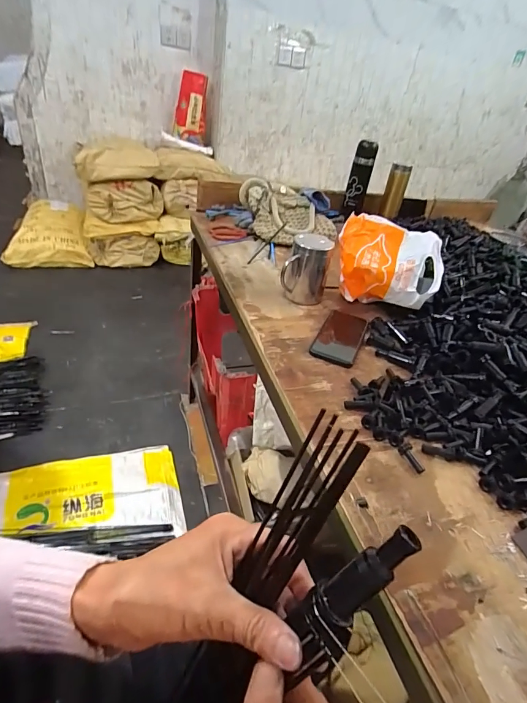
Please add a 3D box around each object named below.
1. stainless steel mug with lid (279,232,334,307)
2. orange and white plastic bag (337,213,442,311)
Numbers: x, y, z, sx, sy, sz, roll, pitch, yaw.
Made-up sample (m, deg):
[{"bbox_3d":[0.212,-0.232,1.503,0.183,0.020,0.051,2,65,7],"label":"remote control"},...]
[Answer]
[{"bbox_3d":[0.084,-0.164,0.754,0.088,0.131,0.083,11,36,1],"label":"stainless steel mug with lid"},{"bbox_3d":[0.240,-0.168,0.757,0.194,0.133,0.116,14,36,6],"label":"orange and white plastic bag"}]

